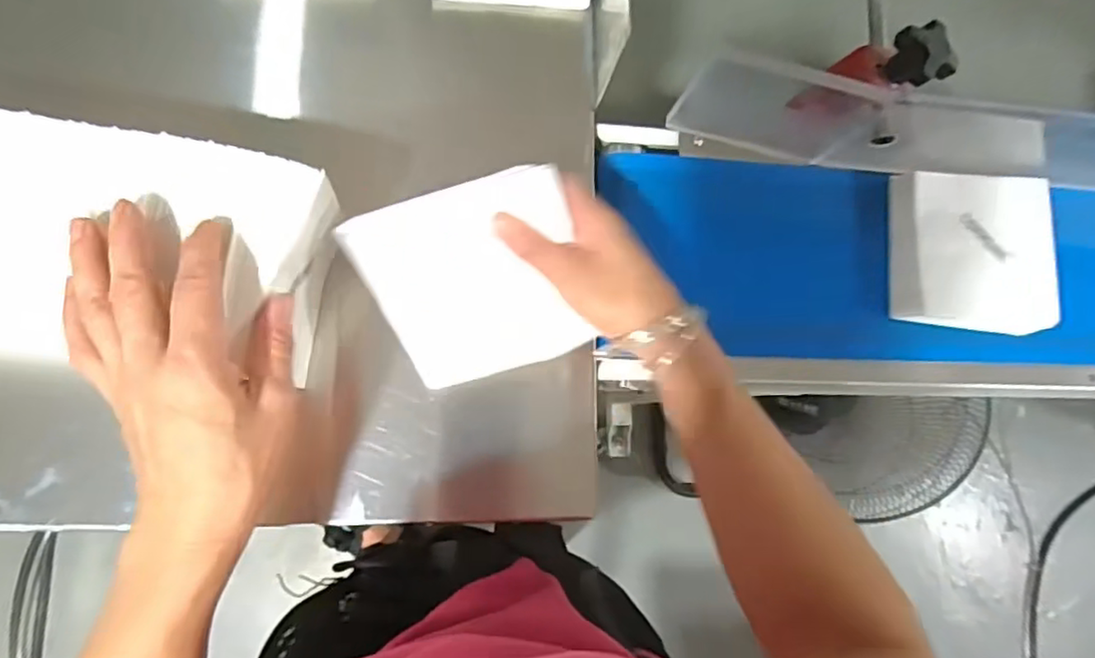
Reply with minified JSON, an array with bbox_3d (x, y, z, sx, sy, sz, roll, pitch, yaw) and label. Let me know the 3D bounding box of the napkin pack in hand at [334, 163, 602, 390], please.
[{"bbox_3d":[-0.039,-0.024,0.375,0.117,0.010,0.121,-18,118,2],"label":"napkin pack in hand"}]

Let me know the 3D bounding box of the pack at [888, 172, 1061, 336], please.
[{"bbox_3d":[0.337,-0.058,0.501,0.123,0.029,0.119,4,83,-8],"label":"pack"}]

